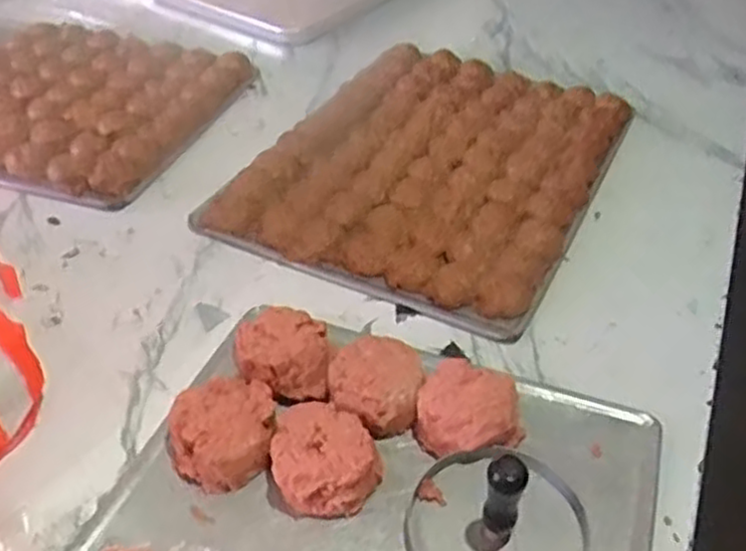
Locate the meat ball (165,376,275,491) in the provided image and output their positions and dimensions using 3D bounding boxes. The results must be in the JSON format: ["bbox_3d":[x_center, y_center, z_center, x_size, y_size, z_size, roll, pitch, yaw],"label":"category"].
[{"bbox_3d":[-0.102,0.106,0.510,0.069,0.037,0.073,0,42,0],"label":"meat ball"}]

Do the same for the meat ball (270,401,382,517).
[{"bbox_3d":[-0.031,0.119,0.494,0.067,0.033,0.072,0,42,0],"label":"meat ball"}]

